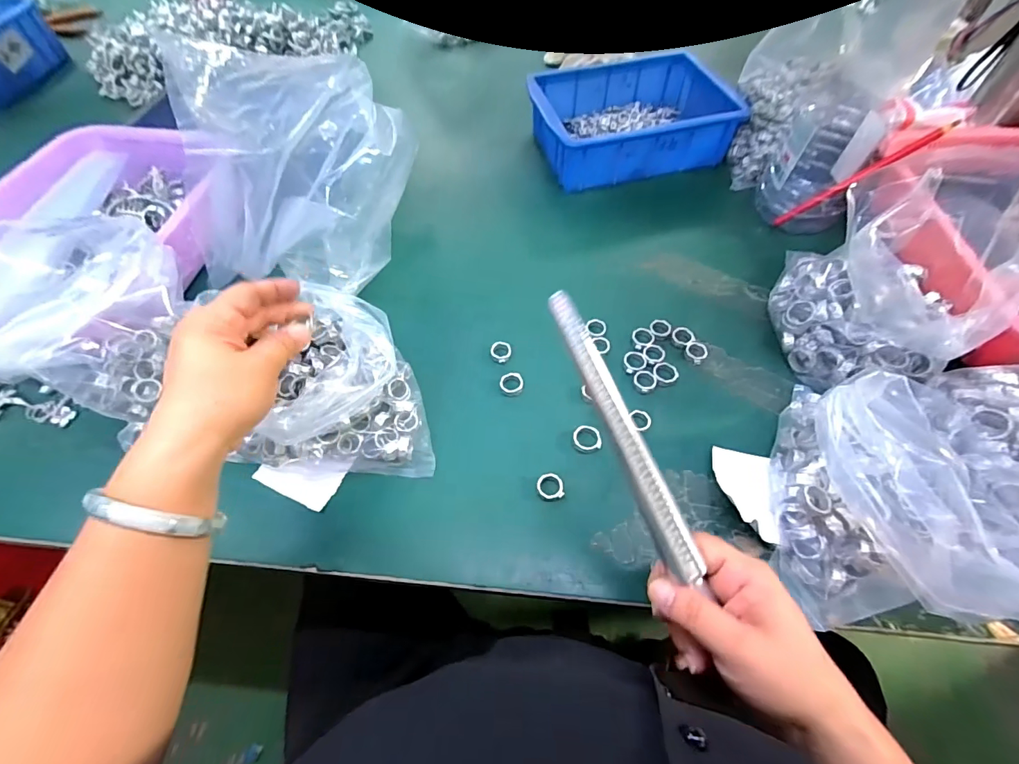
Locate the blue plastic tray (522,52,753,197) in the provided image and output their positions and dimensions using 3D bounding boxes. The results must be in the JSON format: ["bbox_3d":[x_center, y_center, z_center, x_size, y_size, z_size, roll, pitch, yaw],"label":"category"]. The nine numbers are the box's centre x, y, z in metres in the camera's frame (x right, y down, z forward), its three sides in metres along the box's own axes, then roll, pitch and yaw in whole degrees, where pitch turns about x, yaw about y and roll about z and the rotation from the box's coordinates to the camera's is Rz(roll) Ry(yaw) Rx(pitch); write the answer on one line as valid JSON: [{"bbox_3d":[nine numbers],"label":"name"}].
[{"bbox_3d":[0.159,-0.353,0.598,0.240,0.065,0.169,-14,59,-8],"label":"blue plastic tray"}]

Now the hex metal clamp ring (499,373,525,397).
[{"bbox_3d":[0.002,0.001,0.419,0.023,0.006,0.025,3,58,2],"label":"hex metal clamp ring"}]

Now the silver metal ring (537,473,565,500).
[{"bbox_3d":[0.033,0.084,0.362,0.021,0.004,0.022,0,58,0],"label":"silver metal ring"}]

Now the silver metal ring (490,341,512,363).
[{"bbox_3d":[-0.008,-0.030,0.436,0.019,0.006,0.021,7,58,5],"label":"silver metal ring"}]

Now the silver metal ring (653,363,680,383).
[{"bbox_3d":[0.148,-0.009,0.418,0.024,0.004,0.022,0,58,0],"label":"silver metal ring"}]

